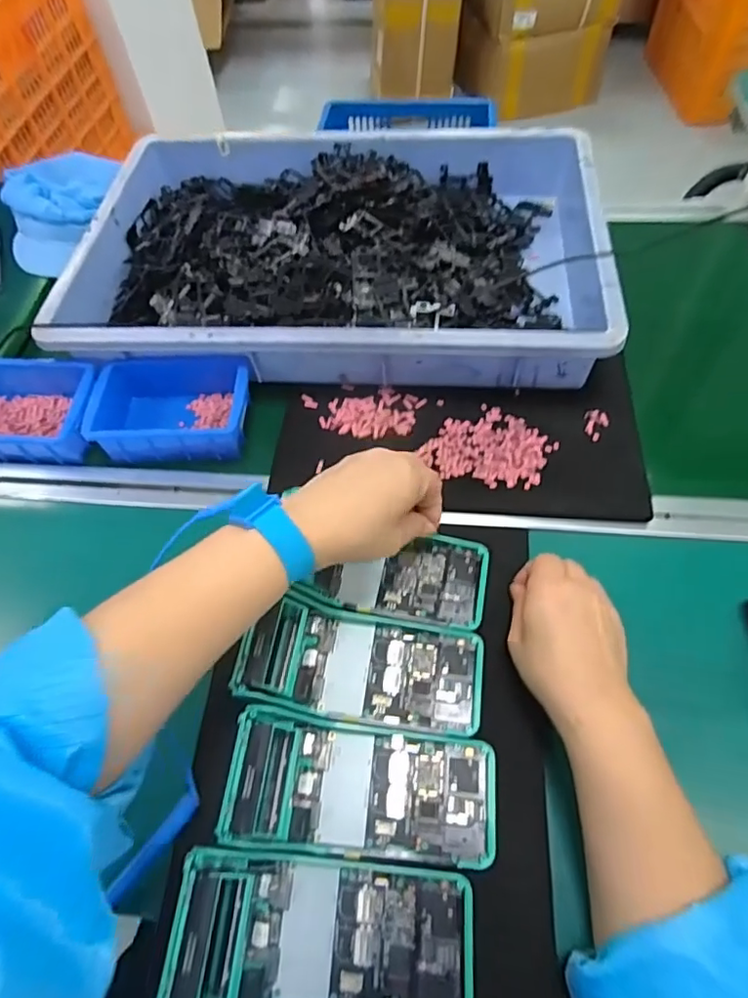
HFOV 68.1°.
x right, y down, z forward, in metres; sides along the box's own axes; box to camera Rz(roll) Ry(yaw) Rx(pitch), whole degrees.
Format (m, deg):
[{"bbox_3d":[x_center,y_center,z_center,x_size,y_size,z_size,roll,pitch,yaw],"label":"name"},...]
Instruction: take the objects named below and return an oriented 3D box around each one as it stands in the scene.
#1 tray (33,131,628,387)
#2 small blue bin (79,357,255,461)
[{"bbox_3d":[-0.034,-0.278,0.632,0.547,0.092,0.372,3,58,6],"label":"tray"},{"bbox_3d":[-0.195,-0.094,0.553,0.150,0.053,0.117,2,58,5],"label":"small blue bin"}]

